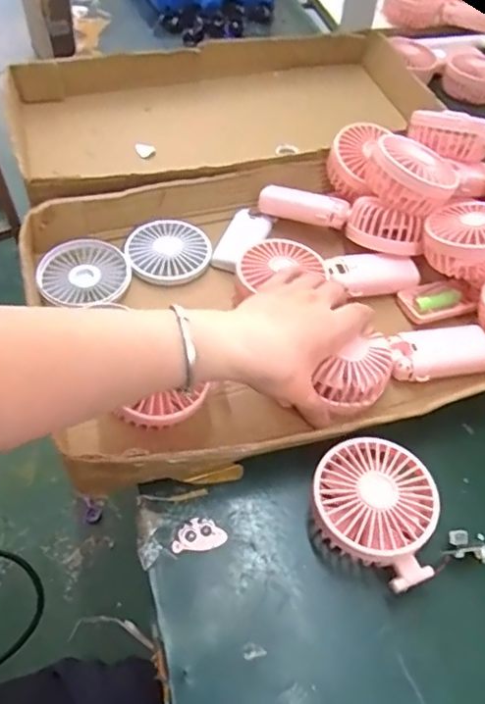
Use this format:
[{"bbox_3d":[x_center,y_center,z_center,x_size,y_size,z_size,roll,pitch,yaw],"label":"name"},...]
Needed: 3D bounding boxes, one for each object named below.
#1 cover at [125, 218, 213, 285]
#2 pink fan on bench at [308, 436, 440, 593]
[{"bbox_3d":[-0.076,-0.108,0.578,0.083,0.010,0.087,-10,52,-13],"label":"cover"},{"bbox_3d":[0.099,0.117,0.413,0.098,0.046,0.091,28,56,18],"label":"pink fan on bench"}]

